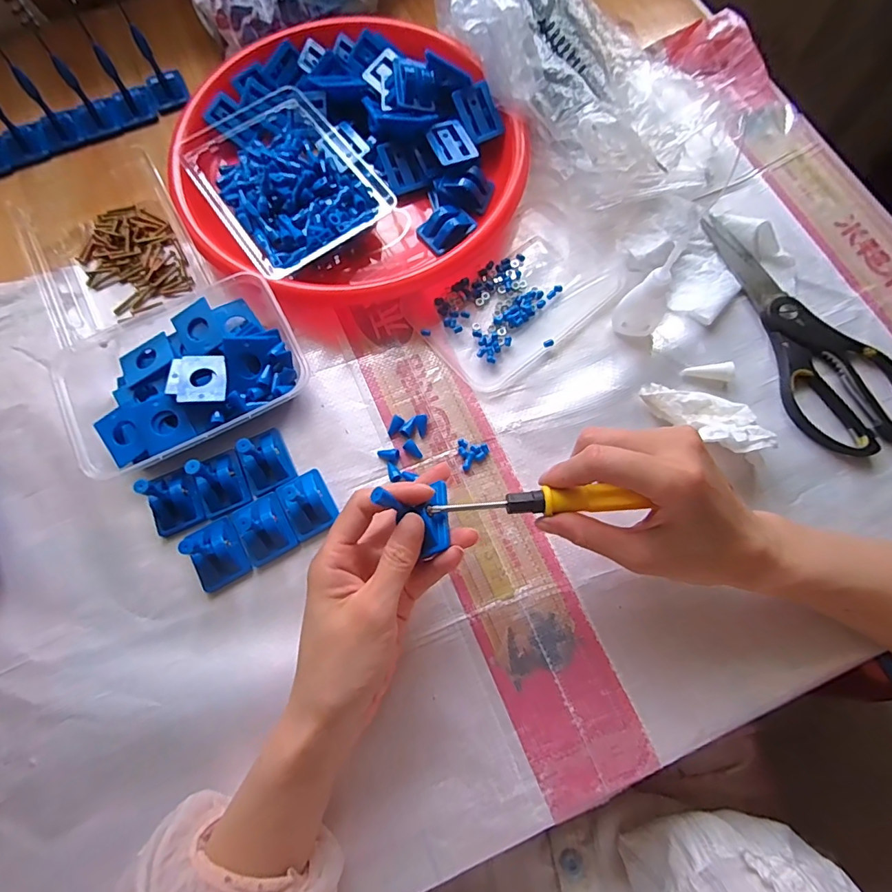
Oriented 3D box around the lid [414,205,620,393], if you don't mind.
[{"bbox_3d":[0.058,-0.124,0.389,0.160,0.009,0.102,-39,76,-10],"label":"lid"}]

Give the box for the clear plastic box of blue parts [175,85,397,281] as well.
[{"bbox_3d":[-0.142,-0.233,0.412,0.128,0.028,0.191,-35,76,-10],"label":"clear plastic box of blue parts"}]

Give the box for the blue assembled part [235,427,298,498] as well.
[{"bbox_3d":[-0.135,0.005,0.337,0.034,0.043,0.045,-25,74,-7],"label":"blue assembled part"}]

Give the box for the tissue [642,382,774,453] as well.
[{"bbox_3d":[0.185,-0.022,0.340,0.090,0.017,0.040,31,75,32],"label":"tissue"}]

